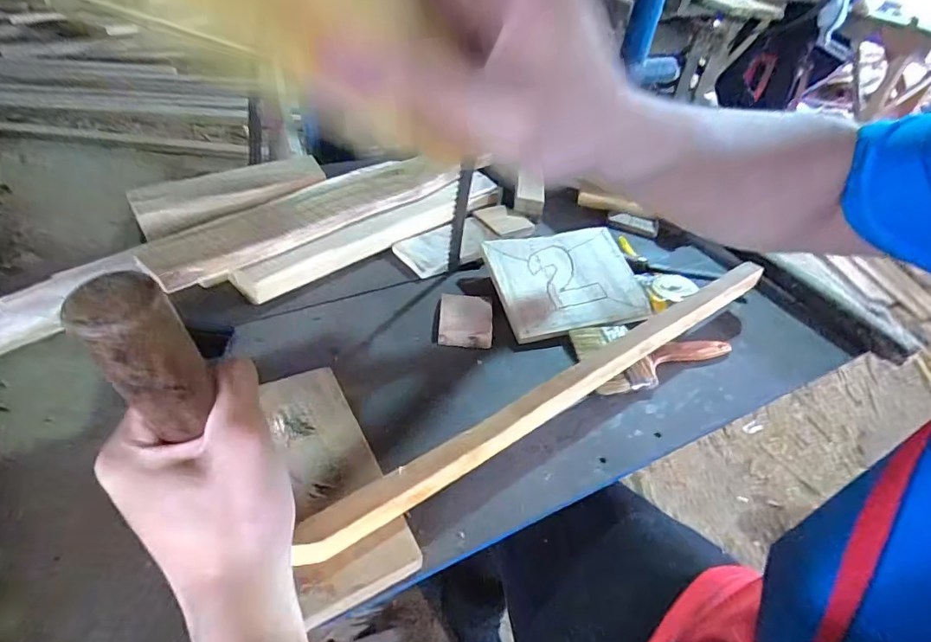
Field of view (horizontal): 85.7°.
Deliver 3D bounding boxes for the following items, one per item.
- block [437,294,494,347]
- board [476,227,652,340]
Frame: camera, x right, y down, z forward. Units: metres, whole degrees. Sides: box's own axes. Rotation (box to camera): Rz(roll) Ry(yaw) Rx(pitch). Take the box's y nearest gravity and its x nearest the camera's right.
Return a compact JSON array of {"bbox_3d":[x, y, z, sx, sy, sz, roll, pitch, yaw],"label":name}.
[{"bbox_3d":[0.000,-0.003,0.583,0.060,0.015,0.076,4,43,-3],"label":"block"},{"bbox_3d":[0.124,-0.051,0.618,0.176,0.012,0.143,-10,60,-15],"label":"board"}]

